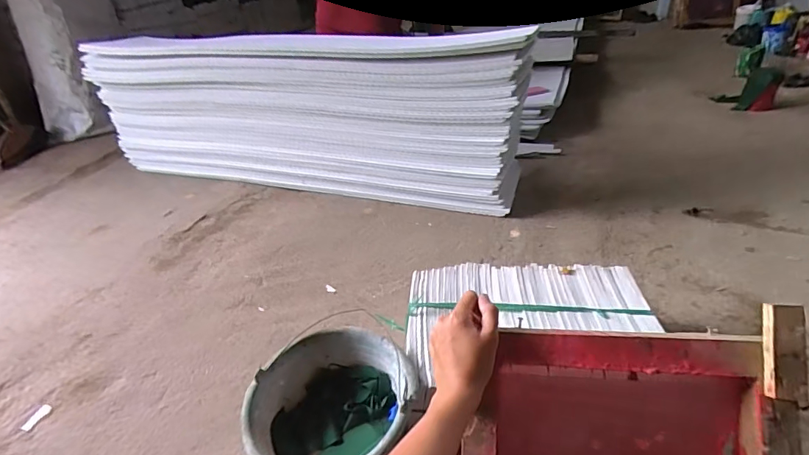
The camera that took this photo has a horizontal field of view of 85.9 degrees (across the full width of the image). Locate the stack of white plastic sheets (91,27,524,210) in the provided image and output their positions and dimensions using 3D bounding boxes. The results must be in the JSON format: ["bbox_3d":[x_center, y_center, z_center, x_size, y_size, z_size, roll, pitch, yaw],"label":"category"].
[{"bbox_3d":[-0.424,-0.393,1.495,1.632,0.457,0.286,8,37,19],"label":"stack of white plastic sheets"}]

